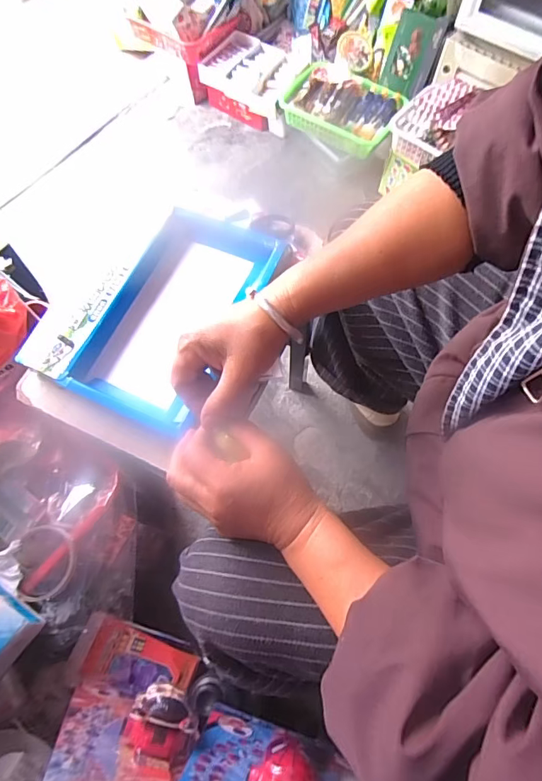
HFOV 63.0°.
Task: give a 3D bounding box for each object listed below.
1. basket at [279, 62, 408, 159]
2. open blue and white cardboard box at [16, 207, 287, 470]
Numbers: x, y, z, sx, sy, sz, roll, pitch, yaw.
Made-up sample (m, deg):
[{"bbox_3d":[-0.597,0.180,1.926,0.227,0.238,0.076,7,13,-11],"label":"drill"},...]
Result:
[{"bbox_3d":[0.179,-0.705,1.094,0.284,0.069,0.195,32,70,14],"label":"basket"},{"bbox_3d":[-0.137,-0.075,0.468,0.179,0.059,0.257,22,68,10],"label":"open blue and white cardboard box"}]

